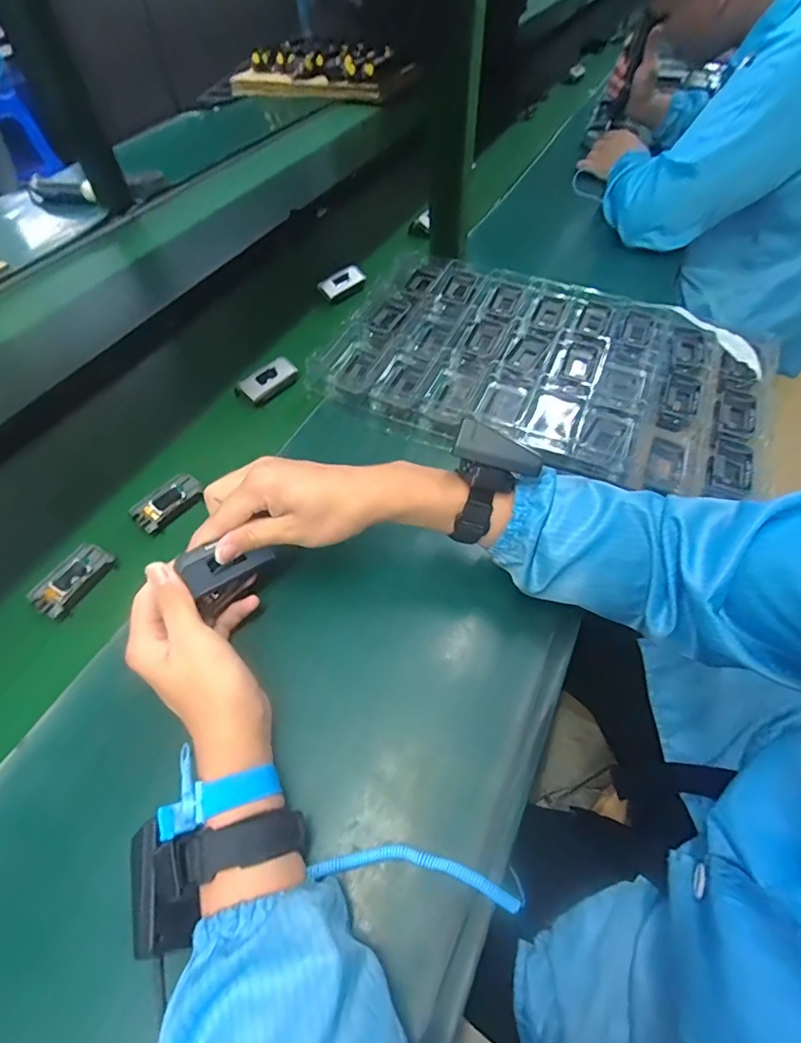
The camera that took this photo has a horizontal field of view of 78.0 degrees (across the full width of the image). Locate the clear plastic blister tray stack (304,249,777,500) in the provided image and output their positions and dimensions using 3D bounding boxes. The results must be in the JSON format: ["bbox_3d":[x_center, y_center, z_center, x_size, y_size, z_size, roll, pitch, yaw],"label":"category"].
[{"bbox_3d":[0.166,-0.190,0.604,0.504,0.048,0.303,16,55,13],"label":"clear plastic blister tray stack"}]

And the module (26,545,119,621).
[{"bbox_3d":[-0.300,0.054,0.455,0.032,0.022,0.070,19,56,15],"label":"module"}]

